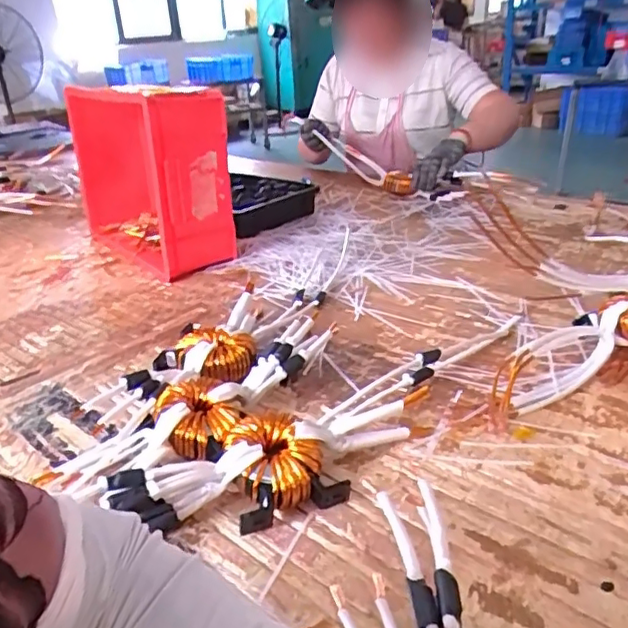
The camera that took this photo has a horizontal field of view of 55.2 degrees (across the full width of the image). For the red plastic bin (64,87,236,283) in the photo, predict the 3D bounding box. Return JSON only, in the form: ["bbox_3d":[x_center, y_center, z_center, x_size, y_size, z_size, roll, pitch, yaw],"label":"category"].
[{"bbox_3d":[-0.317,-0.269,1.131,0.150,0.288,0.423,-22,32,-32],"label":"red plastic bin"}]

